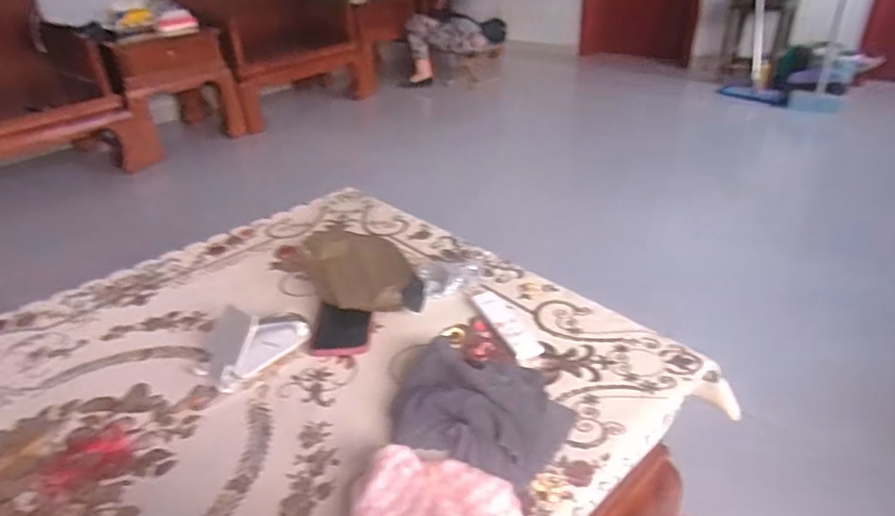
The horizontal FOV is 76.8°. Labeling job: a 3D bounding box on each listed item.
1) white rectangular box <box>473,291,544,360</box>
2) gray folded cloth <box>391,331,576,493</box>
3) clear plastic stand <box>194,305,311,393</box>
[{"bbox_3d":[0.076,0.089,0.770,0.047,0.019,0.146,-15,33,-21],"label":"white rectangular box"},{"bbox_3d":[0.039,0.157,0.626,0.189,0.044,0.146,12,33,23],"label":"gray folded cloth"},{"bbox_3d":[-0.252,0.094,0.724,0.077,0.074,0.140,23,39,36],"label":"clear plastic stand"}]

